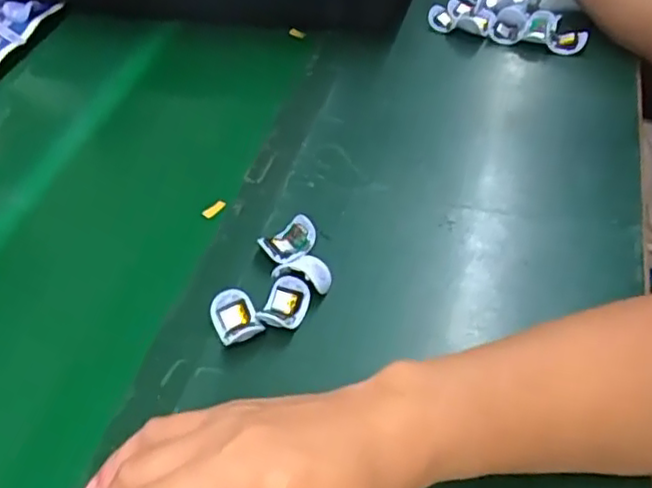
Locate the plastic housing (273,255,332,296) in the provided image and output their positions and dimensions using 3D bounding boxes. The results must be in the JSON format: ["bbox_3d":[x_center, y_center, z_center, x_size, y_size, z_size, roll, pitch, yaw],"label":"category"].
[{"bbox_3d":[-0.016,0.019,0.492,0.042,0.021,0.026,13,50,18],"label":"plastic housing"}]

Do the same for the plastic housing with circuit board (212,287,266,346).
[{"bbox_3d":[-0.066,0.052,0.469,0.031,0.013,0.043,-21,49,-12],"label":"plastic housing with circuit board"}]

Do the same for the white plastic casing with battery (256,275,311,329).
[{"bbox_3d":[-0.031,0.043,0.474,0.033,0.014,0.040,6,49,12],"label":"white plastic casing with battery"}]

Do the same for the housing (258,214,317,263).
[{"bbox_3d":[-0.028,-0.004,0.516,0.034,0.016,0.044,30,57,30],"label":"housing"}]

